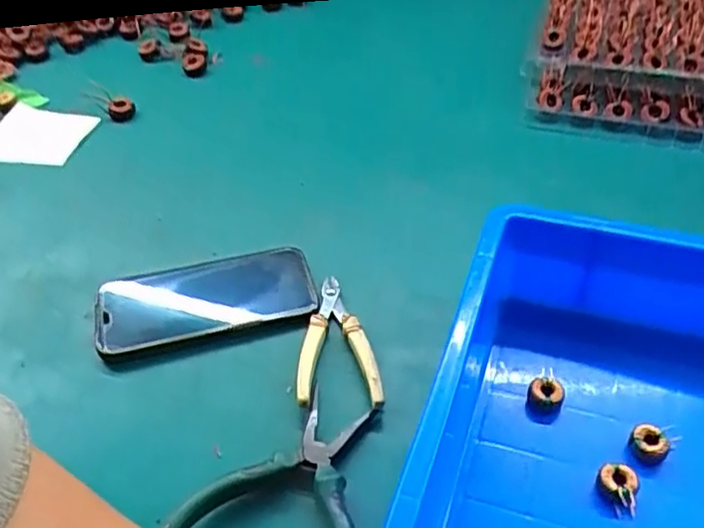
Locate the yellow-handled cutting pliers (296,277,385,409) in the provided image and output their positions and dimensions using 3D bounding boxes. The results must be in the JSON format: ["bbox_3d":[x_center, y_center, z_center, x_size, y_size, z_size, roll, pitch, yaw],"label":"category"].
[{"bbox_3d":[-0.007,0.053,0.484,0.056,0.020,0.118,0,45,2],"label":"yellow-handled cutting pliers"}]

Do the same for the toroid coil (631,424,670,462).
[{"bbox_3d":[0.182,0.109,0.409,0.020,0.008,0.021,-1,45,1],"label":"toroid coil"}]

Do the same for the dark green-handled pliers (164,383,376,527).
[{"bbox_3d":[-0.028,0.132,0.400,0.122,0.025,0.124,21,49,22],"label":"dark green-handled pliers"}]

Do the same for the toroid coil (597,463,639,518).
[{"bbox_3d":[0.155,0.131,0.390,0.021,0.012,0.027,5,45,7],"label":"toroid coil"}]

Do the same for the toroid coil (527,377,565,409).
[{"bbox_3d":[0.127,0.083,0.437,0.022,0.009,0.022,-1,45,1],"label":"toroid coil"}]

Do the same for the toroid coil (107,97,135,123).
[{"bbox_3d":[-0.247,-0.166,0.716,0.027,0.018,0.028,-1,45,1],"label":"toroid coil"}]

